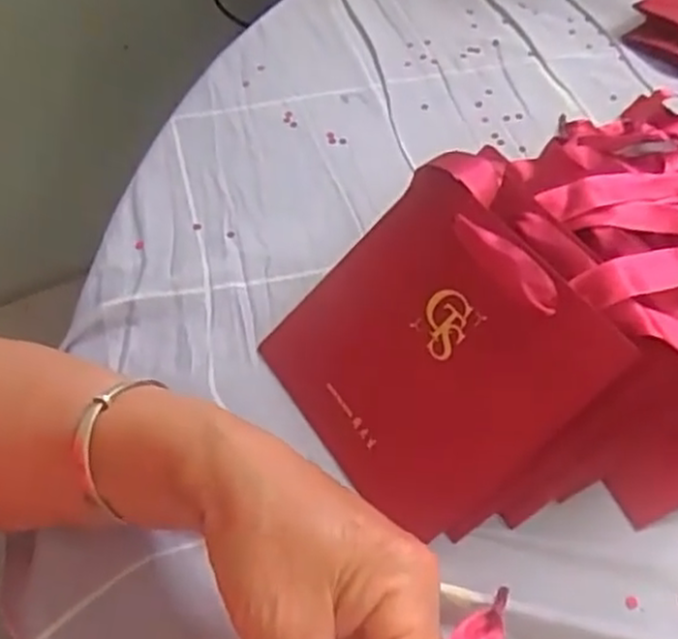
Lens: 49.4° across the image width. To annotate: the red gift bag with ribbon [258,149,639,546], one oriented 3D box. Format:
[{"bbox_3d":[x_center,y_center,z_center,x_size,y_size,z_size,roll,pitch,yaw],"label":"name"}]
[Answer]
[{"bbox_3d":[0.042,0.010,0.350,0.148,0.014,0.143,-47,54,15],"label":"red gift bag with ribbon"}]

